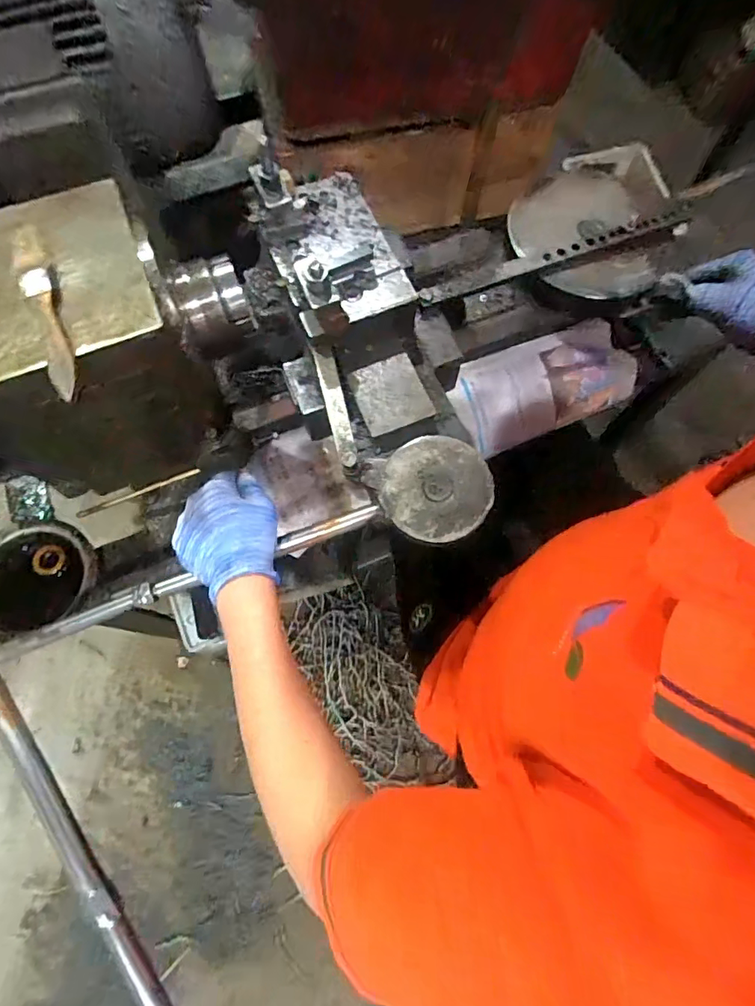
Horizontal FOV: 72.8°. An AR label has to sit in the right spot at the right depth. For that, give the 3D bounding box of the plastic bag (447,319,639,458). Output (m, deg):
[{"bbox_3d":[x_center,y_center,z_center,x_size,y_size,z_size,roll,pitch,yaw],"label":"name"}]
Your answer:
[{"bbox_3d":[0.219,-0.154,0.667,0.245,0.031,0.117,-20,99,-4],"label":"plastic bag"}]

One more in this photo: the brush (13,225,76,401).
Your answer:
[{"bbox_3d":[-0.238,-0.140,0.363,0.021,0.011,0.159,-23,73,-8],"label":"brush"}]

